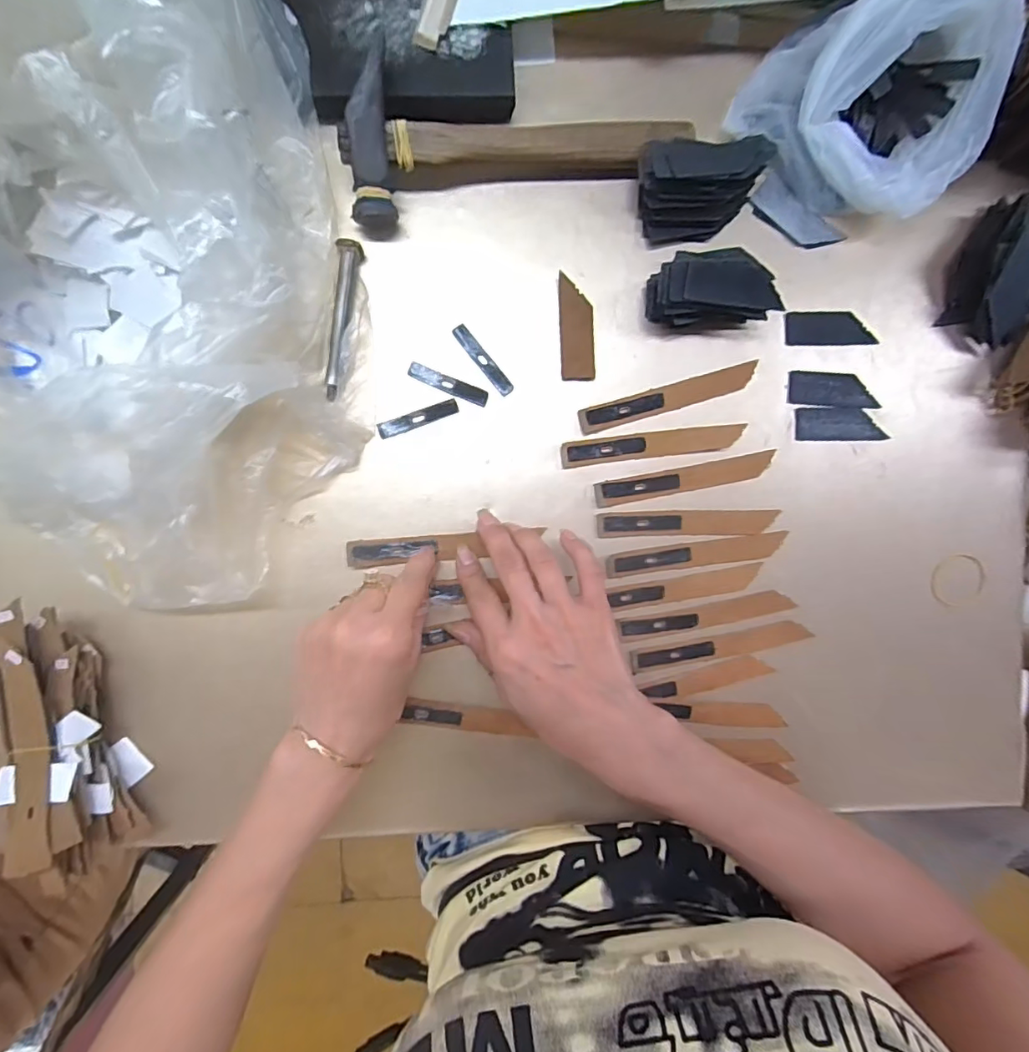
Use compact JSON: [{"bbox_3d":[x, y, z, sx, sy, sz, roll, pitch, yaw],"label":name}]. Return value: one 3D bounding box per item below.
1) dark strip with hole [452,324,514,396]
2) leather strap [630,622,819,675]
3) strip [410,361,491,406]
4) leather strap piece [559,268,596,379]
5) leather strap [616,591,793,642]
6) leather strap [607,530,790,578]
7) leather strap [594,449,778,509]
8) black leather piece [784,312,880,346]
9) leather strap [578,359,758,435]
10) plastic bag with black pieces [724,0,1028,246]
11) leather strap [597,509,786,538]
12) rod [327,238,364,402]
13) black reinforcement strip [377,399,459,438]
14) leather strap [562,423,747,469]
[{"bbox_3d":[-0.020,-0.108,0.345,0.009,0.004,0.053,-40,97,-4],"label":"dark strip with hole"},{"bbox_3d":[0.144,0.084,0.371,0.126,0.004,0.016,-10,93,-5],"label":"leather strap"},{"bbox_3d":[-0.042,-0.091,0.343,0.053,0.004,0.011,21,90,-8],"label":"strip"},{"bbox_3d":[0.042,-0.129,0.350,0.022,0.004,0.065,-3,93,-5],"label":"leather strap piece"},{"bbox_3d":[0.134,0.061,0.367,0.120,0.004,0.016,-10,93,-5],"label":"leather strap"},{"bbox_3d":[0.125,0.020,0.365,0.125,0.006,0.017,-7,93,-5],"label":"leather strap"},{"bbox_3d":[0.116,-0.032,0.362,0.124,0.004,0.017,-11,97,-6],"label":"leather strap"},{"bbox_3d":[0.219,-0.137,0.367,0.066,0.004,0.022,-3,93,-5],"label":"black leather piece"},{"bbox_3d":[0.104,-0.087,0.359,0.125,0.005,0.017,-17,94,-5],"label":"leather strap"},{"bbox_3d":[0.223,-0.257,0.328,0.133,0.077,0.132,-35,95,-3],"label":"plastic bag with black pieces"},{"bbox_3d":[0.119,-0.002,0.364,0.126,0.004,0.016,-1,92,-6],"label":"leather strap"},{"bbox_3d":[-0.109,-0.128,0.331,0.013,0.009,0.096,10,92,-8],"label":"rod"},{"bbox_3d":[-0.062,-0.069,0.343,0.053,0.004,0.010,-19,95,-6],"label":"black reinforcement strip"},{"bbox_3d":[0.094,-0.055,0.357,0.125,0.004,0.017,-8,93,-5],"label":"leather strap"}]

